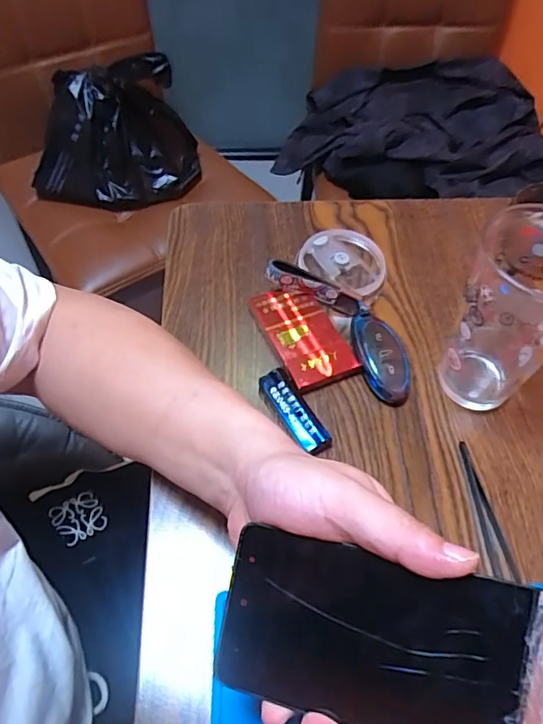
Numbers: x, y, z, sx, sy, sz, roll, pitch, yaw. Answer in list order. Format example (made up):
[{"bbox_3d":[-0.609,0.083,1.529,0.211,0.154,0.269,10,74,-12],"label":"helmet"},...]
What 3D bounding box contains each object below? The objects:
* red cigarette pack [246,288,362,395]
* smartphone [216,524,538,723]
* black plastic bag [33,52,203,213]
[{"bbox_3d":[0.026,-0.023,0.452,0.057,0.013,0.099,-20,58,-16],"label":"red cigarette pack"},{"bbox_3d":[0.041,0.123,0.238,0.129,0.004,0.071,7,77,18],"label":"smartphone"},{"bbox_3d":[-0.270,-0.395,0.926,0.300,0.240,0.133,-23,59,-17],"label":"black plastic bag"}]

